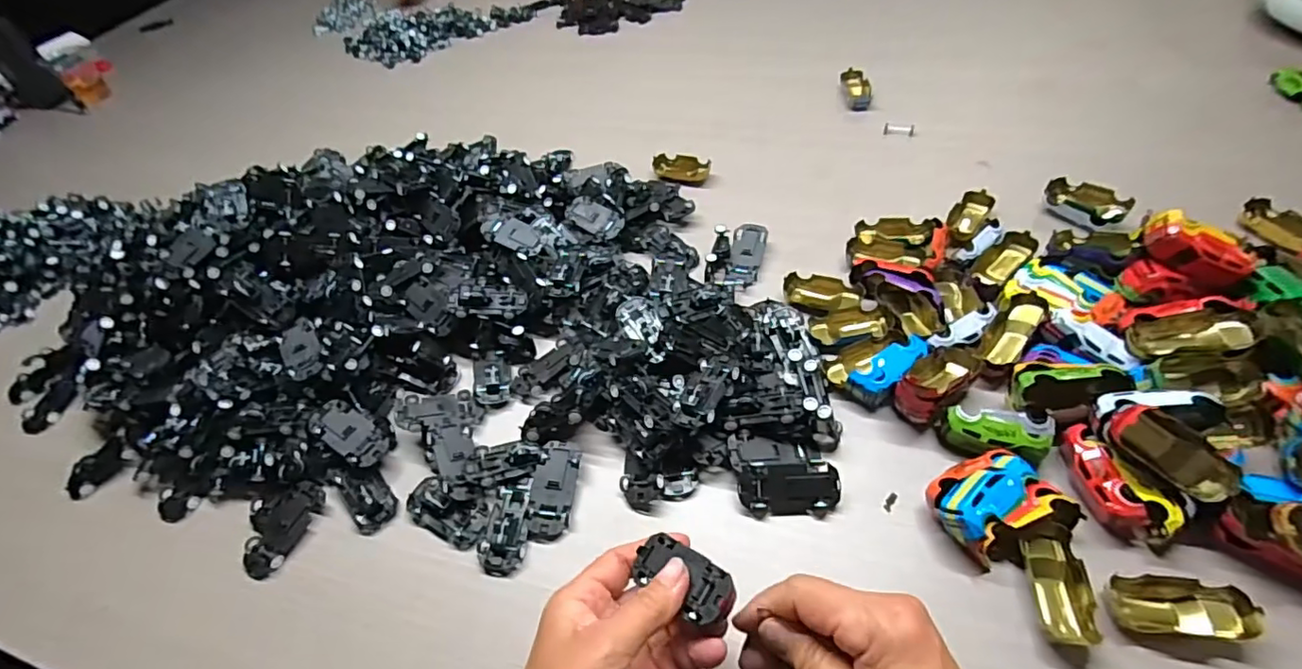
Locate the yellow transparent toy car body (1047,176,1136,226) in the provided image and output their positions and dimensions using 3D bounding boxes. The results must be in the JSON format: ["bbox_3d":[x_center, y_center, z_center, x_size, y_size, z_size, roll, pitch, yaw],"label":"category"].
[{"bbox_3d":[0.386,-0.117,0.512,0.031,0.019,0.064,-30,52,-18],"label":"yellow transparent toy car body"}]

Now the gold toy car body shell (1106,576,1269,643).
[{"bbox_3d":[0.285,0.147,0.312,0.065,0.015,0.028,1,49,8],"label":"gold toy car body shell"}]

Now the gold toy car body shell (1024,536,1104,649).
[{"bbox_3d":[0.230,0.144,0.326,0.028,0.015,0.054,2,49,9],"label":"gold toy car body shell"}]

